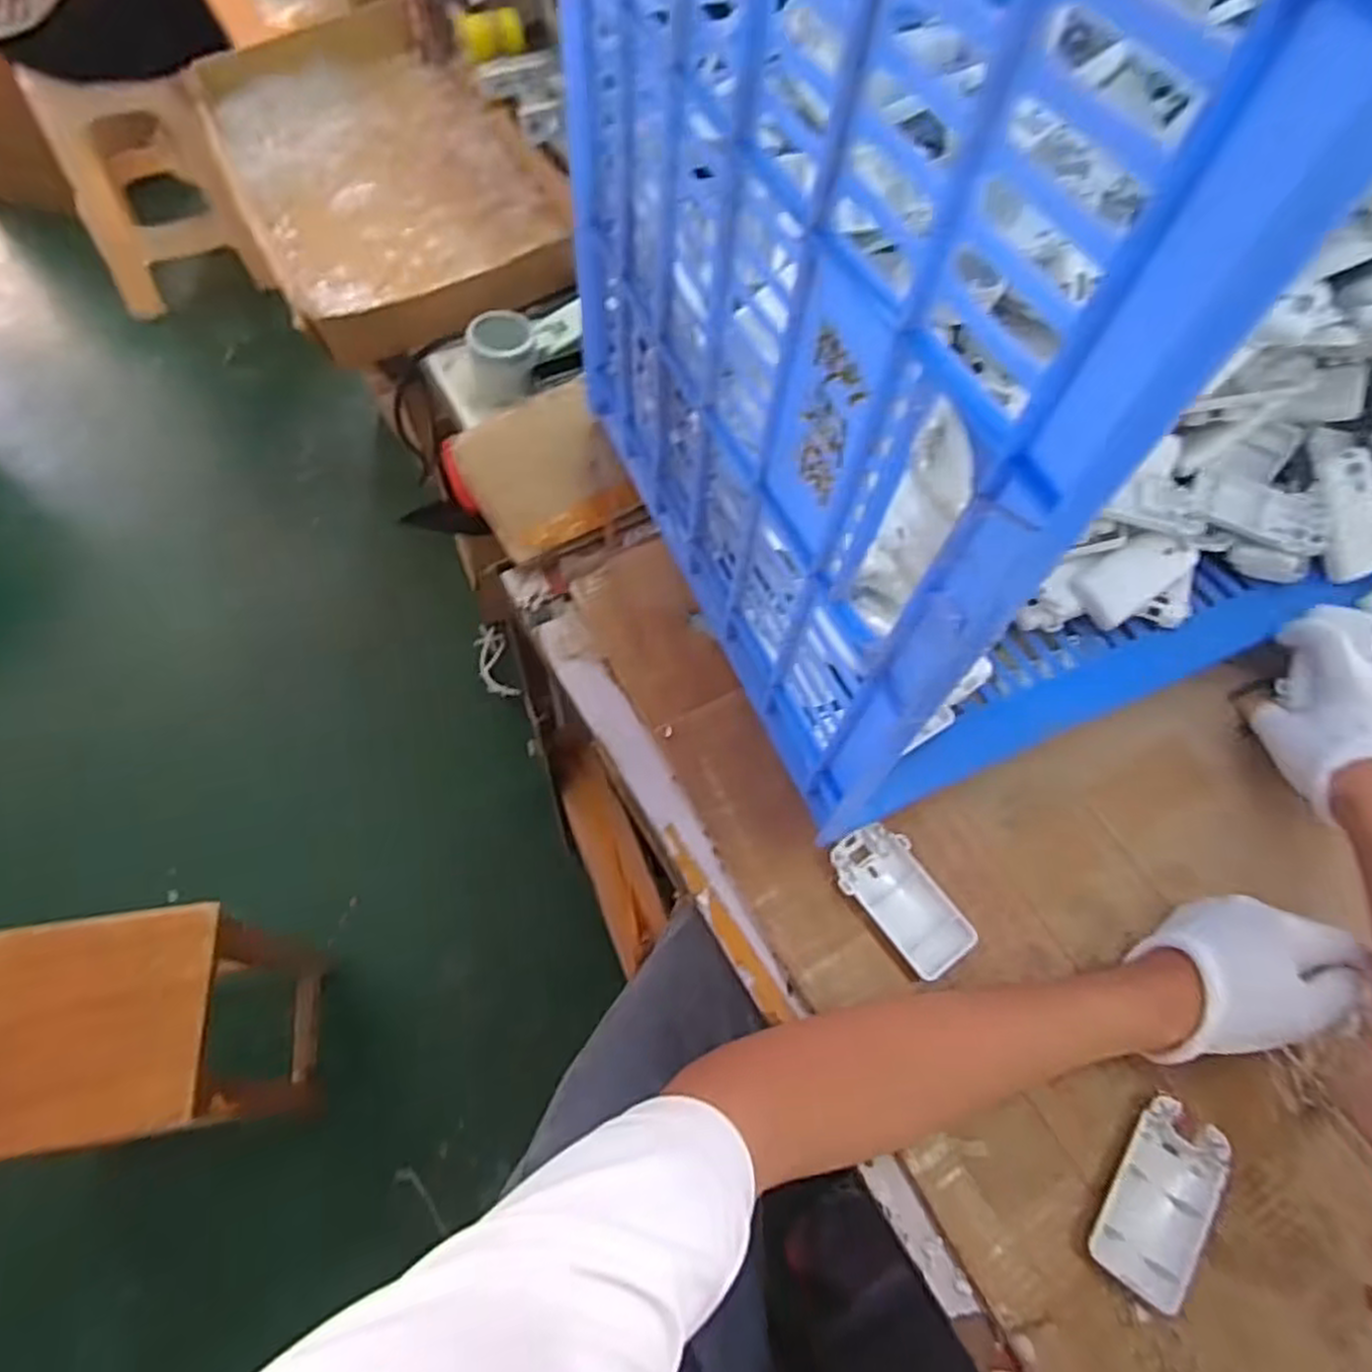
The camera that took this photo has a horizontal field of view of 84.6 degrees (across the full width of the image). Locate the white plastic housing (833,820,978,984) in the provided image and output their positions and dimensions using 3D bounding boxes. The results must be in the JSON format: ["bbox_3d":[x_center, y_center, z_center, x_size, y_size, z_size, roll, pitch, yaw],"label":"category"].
[{"bbox_3d":[0.134,0.135,0.477,0.051,0.013,0.096,-26,66,-16],"label":"white plastic housing"}]

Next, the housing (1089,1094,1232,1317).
[{"bbox_3d":[0.255,0.273,0.402,0.044,0.014,0.094,33,65,14],"label":"housing"}]

